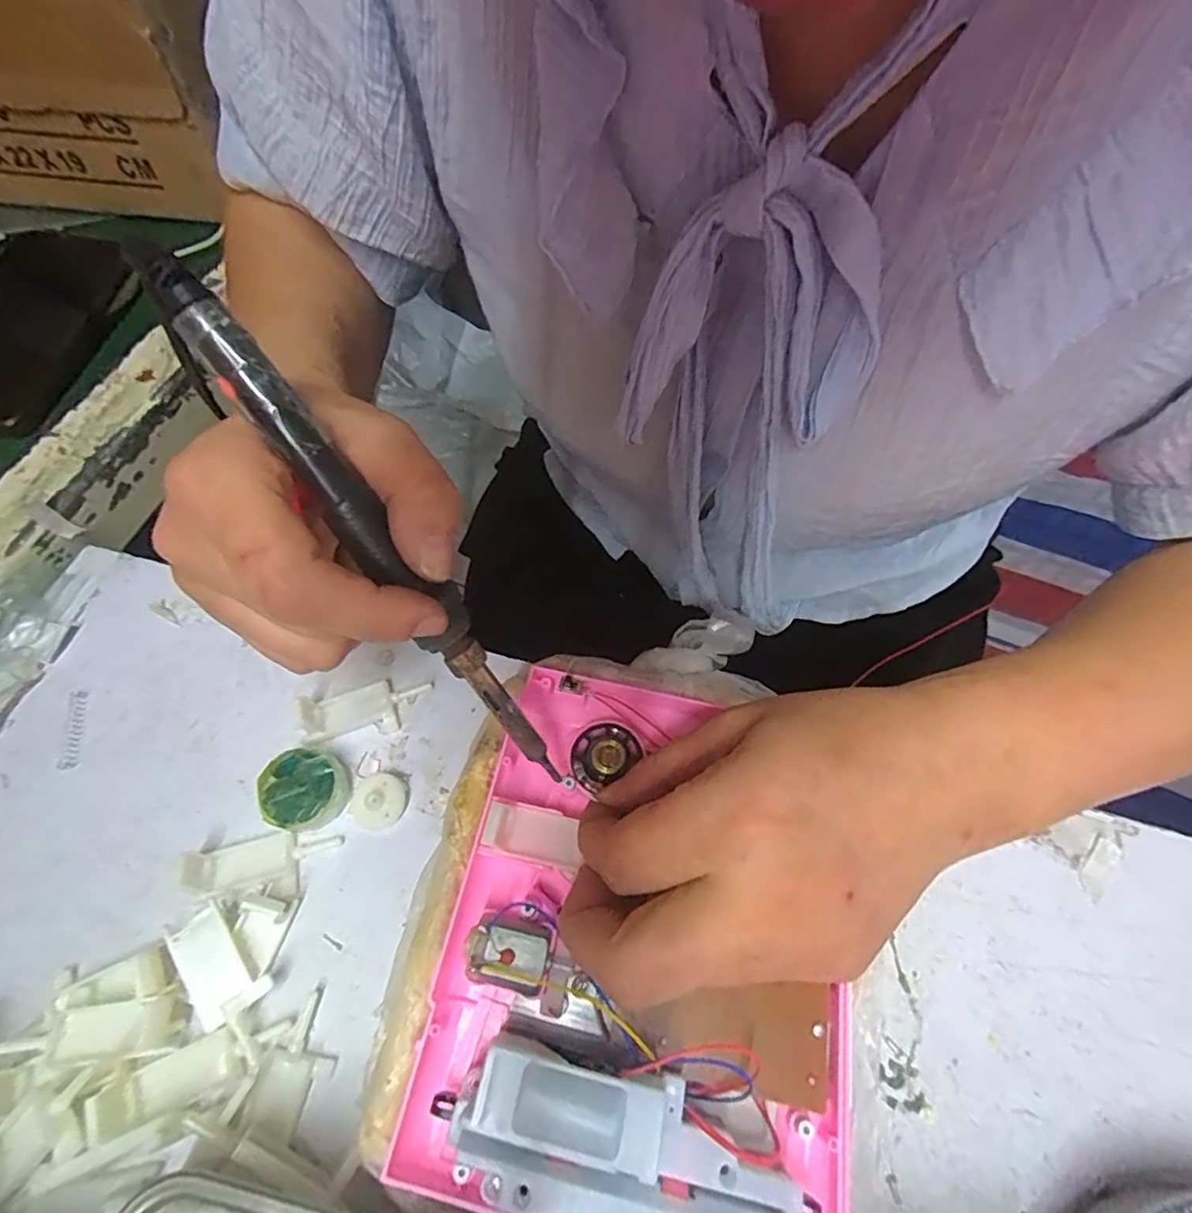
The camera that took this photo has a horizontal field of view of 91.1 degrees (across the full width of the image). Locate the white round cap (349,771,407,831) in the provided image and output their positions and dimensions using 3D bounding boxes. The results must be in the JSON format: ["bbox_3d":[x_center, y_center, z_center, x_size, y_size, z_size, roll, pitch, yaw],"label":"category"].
[{"bbox_3d":[-0.094,0.084,0.253,0.021,0.008,0.023,1,61,-1],"label":"white round cap"}]

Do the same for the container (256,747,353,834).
[{"bbox_3d":[-0.125,0.078,0.250,0.033,0.017,0.032,1,61,-1],"label":"container"}]

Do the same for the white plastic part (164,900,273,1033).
[{"bbox_3d":[-0.143,0.133,0.220,0.022,0.008,0.043,-40,69,-21],"label":"white plastic part"}]

